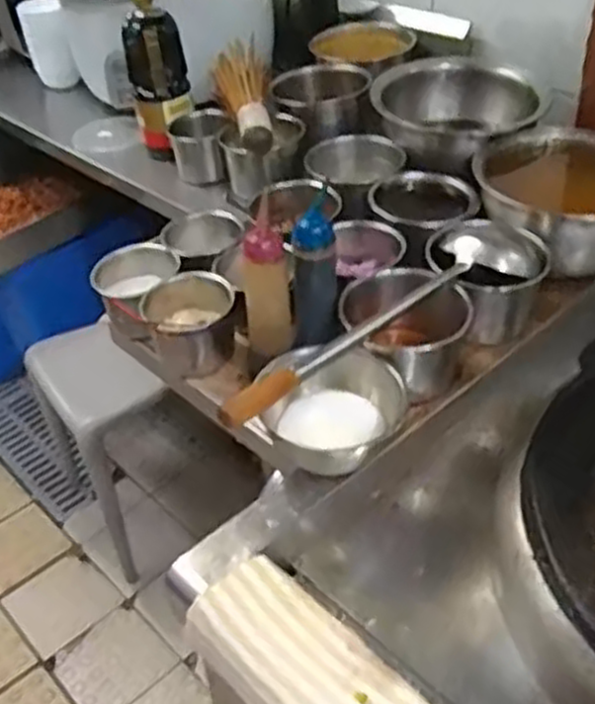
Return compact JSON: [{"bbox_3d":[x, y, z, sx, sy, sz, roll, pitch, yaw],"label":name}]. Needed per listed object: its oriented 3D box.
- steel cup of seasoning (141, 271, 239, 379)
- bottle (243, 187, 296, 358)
[{"bbox_3d":[-0.140,-0.040,1.053,0.112,0.107,0.093,-13,40,-10],"label":"steel cup of seasoning"},{"bbox_3d":[-0.038,-0.089,0.954,0.057,0.208,0.045,-6,40,-2],"label":"bottle"}]

